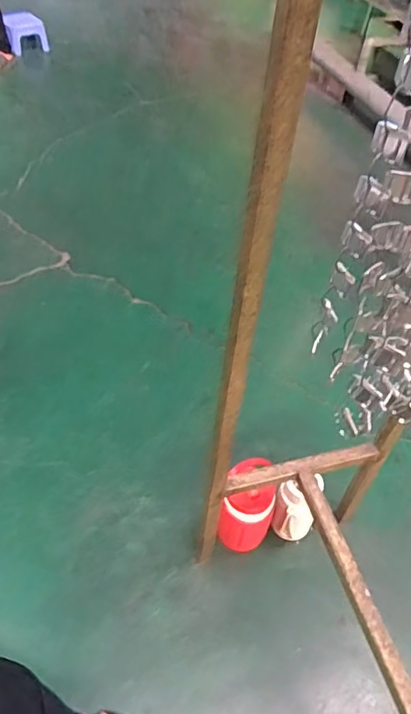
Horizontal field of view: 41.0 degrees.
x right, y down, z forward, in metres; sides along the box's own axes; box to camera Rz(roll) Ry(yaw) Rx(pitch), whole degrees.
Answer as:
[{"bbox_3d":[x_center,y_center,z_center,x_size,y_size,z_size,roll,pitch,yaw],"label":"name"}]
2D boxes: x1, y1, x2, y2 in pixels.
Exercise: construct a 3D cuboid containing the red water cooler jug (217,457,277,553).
[{"bbox_3d":[0.100,0.348,1.276,0.116,0.223,0.137,13,48,7],"label":"red water cooler jug"}]

